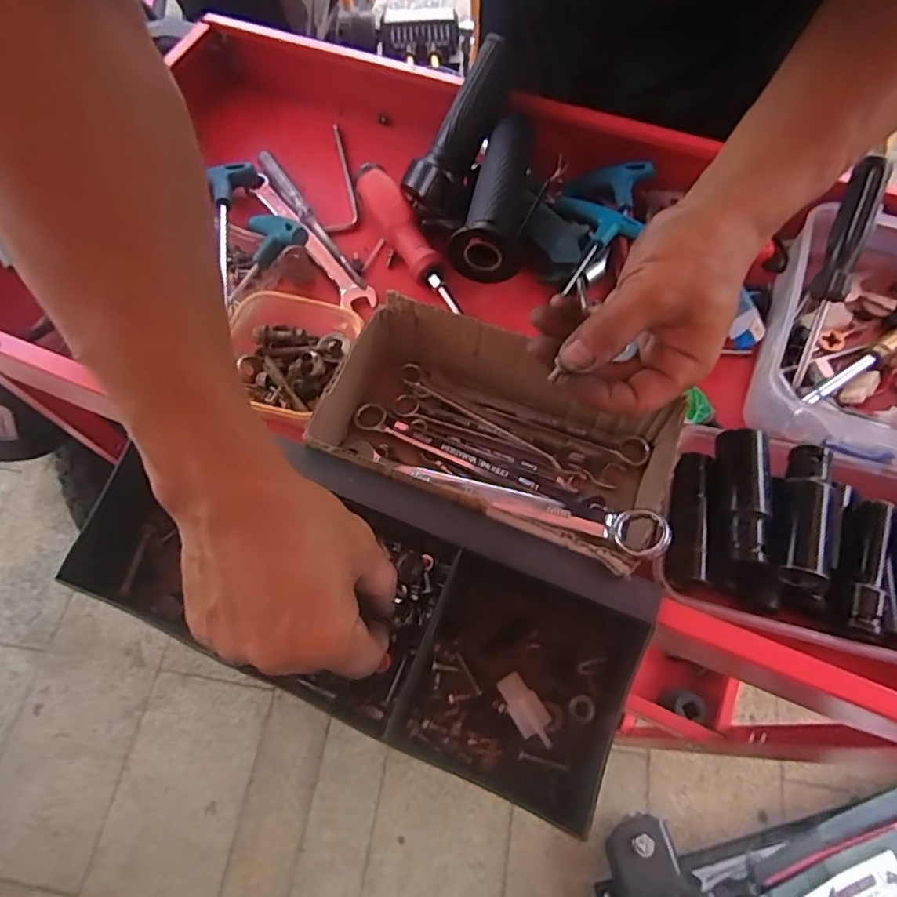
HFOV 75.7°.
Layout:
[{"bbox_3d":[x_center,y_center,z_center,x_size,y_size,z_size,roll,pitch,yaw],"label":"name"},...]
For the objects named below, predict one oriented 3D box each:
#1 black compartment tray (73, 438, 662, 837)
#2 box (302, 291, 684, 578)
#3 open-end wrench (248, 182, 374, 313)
[{"bbox_3d":[-0.050,0.080,0.316,0.307,0.060,0.134,18,67,7],"label":"black compartment tray"},{"bbox_3d":[0.028,-0.006,0.349,0.194,0.063,0.107,21,67,11],"label":"box"},{"bbox_3d":[-0.111,-0.161,0.457,0.025,0.010,0.151,-37,69,-15],"label":"open-end wrench"}]

